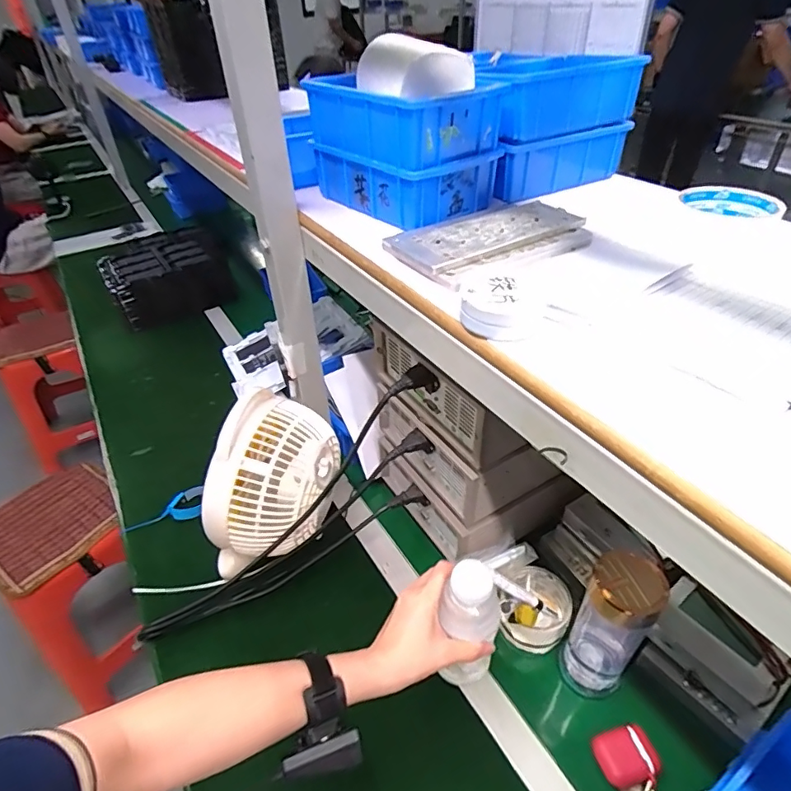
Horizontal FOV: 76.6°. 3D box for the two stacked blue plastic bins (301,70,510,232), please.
[{"bbox_3d":[0.007,-0.279,0.566,0.132,0.120,0.184,-28,46,-26],"label":"two stacked blue plastic bins"}]

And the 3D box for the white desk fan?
[{"bbox_3d":[-0.157,0.113,0.662,0.147,0.193,0.174,6,41,12],"label":"white desk fan"}]

